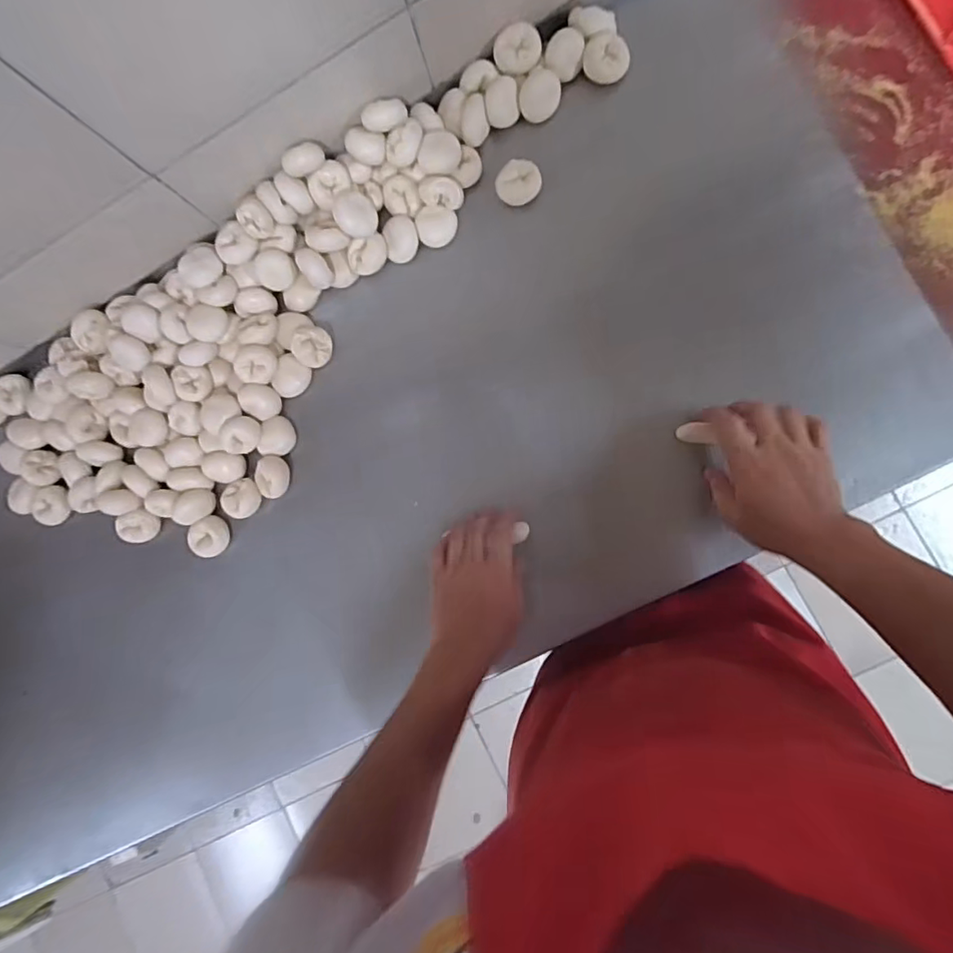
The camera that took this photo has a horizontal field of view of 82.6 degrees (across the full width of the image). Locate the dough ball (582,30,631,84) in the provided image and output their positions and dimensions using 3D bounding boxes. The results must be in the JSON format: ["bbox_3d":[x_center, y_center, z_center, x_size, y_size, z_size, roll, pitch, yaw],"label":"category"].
[{"bbox_3d":[0.140,-0.449,0.586,0.048,0.025,0.048,0,88,9],"label":"dough ball"}]

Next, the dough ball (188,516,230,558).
[{"bbox_3d":[-0.319,0.072,0.650,0.039,0.027,0.047,-3,87,9],"label":"dough ball"}]

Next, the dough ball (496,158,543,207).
[{"bbox_3d":[0.047,-0.325,0.600,0.048,0.022,0.040,-21,85,8],"label":"dough ball"}]

